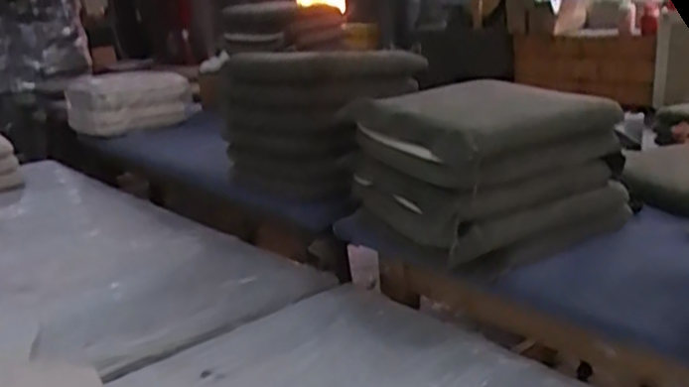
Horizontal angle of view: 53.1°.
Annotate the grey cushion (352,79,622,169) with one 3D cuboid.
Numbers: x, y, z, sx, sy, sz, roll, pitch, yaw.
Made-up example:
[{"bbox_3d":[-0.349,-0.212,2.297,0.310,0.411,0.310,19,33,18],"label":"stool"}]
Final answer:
[{"bbox_3d":[0.292,-0.163,1.428,0.414,0.097,0.429,-15,21,-31],"label":"grey cushion"}]

